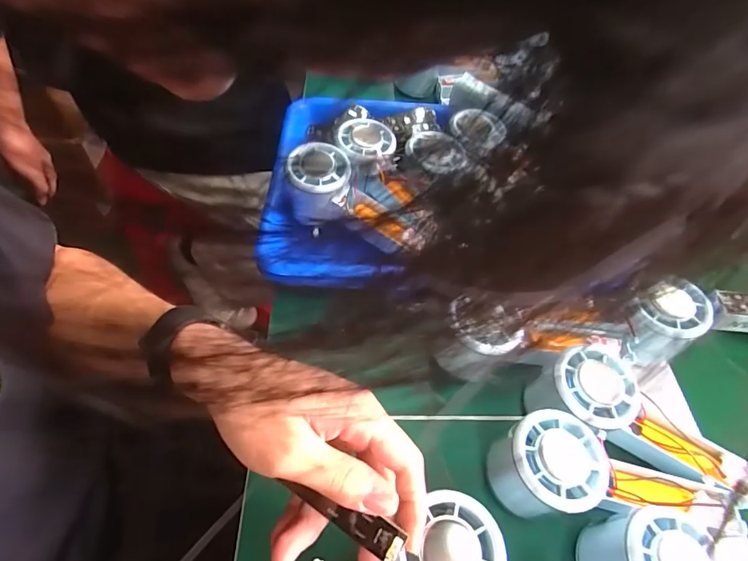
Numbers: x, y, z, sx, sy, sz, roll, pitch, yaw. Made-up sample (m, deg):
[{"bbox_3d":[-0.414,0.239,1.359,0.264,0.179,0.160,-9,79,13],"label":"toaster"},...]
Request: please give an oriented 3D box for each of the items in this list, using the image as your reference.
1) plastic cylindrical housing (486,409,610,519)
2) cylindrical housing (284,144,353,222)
[{"bbox_3d":[0.111,0.124,0.288,0.054,0.063,0.055,3,53,-3],"label":"plastic cylindrical housing"},{"bbox_3d":[-0.051,-0.087,0.406,0.057,0.058,0.052,-1,53,-6],"label":"cylindrical housing"}]

